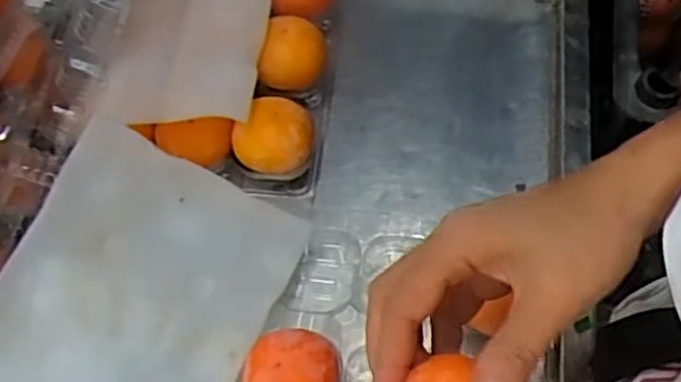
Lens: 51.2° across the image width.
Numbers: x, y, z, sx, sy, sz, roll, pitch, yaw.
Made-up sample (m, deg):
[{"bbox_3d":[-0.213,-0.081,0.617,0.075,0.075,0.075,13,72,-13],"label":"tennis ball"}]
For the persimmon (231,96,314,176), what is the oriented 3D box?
[{"bbox_3d":[-0.045,-0.034,0.483,0.050,0.044,0.052,-2,60,4],"label":"persimmon"}]

